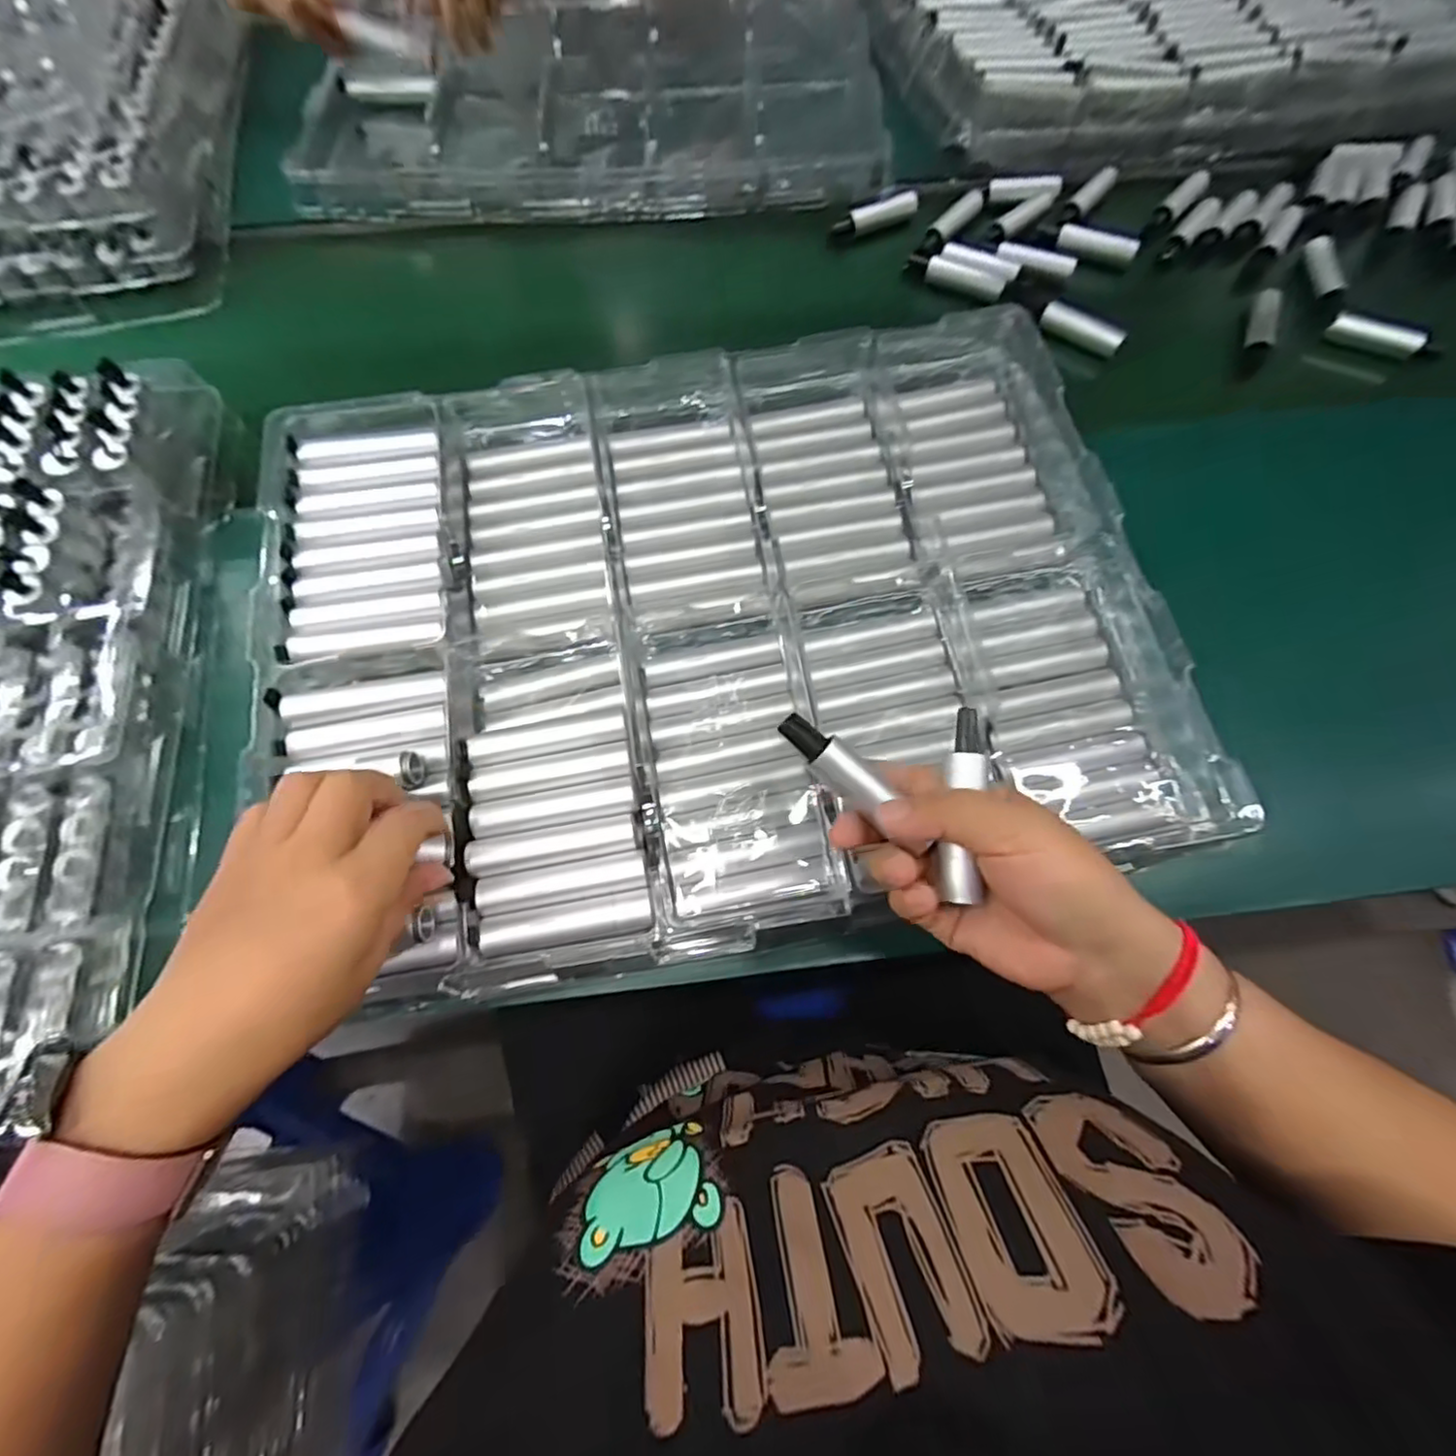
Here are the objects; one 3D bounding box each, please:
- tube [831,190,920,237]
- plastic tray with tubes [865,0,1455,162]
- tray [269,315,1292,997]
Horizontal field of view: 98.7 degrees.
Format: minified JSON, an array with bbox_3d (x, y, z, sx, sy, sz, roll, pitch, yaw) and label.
[{"bbox_3d":[0.130,-0.450,0.548,0.075,0.017,0.020,-19,71,-8],"label":"tube"},{"bbox_3d":[0.411,-0.718,0.620,0.516,0.049,0.380,-10,70,-5],"label":"plastic tray with tubes"},{"bbox_3d":[-0.013,-0.068,0.377,0.490,0.052,0.368,-11,70,-5],"label":"tray"}]

